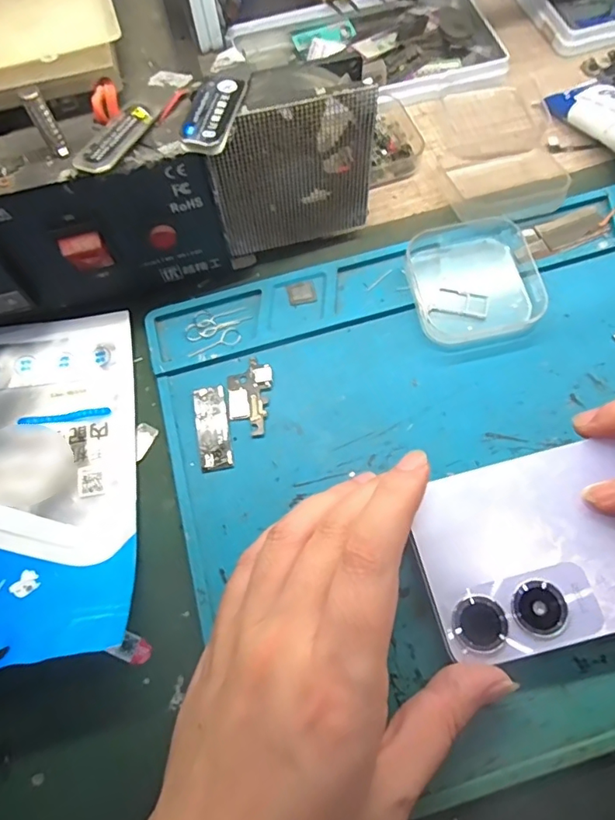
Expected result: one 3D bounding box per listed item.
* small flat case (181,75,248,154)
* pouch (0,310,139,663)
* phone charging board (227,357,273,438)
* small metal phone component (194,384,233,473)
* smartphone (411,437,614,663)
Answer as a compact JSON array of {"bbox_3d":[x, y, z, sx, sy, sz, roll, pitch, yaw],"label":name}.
[{"bbox_3d":[-0.039,-0.122,0.210,0.017,0.008,0.044,9,67,8],"label":"small flat case"},{"bbox_3d":[-0.126,0.025,0.229,0.086,0.029,0.161,-10,68,-2],"label":"pouch"},{"bbox_3d":[-0.029,-0.007,0.253,0.022,0.004,0.040,1,68,3],"label":"phone charging board"},{"bbox_3d":[-0.046,0.008,0.247,0.015,0.004,0.043,-11,68,-2],"label":"small metal phone component"},{"bbox_3d":[0.116,0.048,0.204,0.139,0.014,0.072,-13,68,-3],"label":"smartphone"}]

